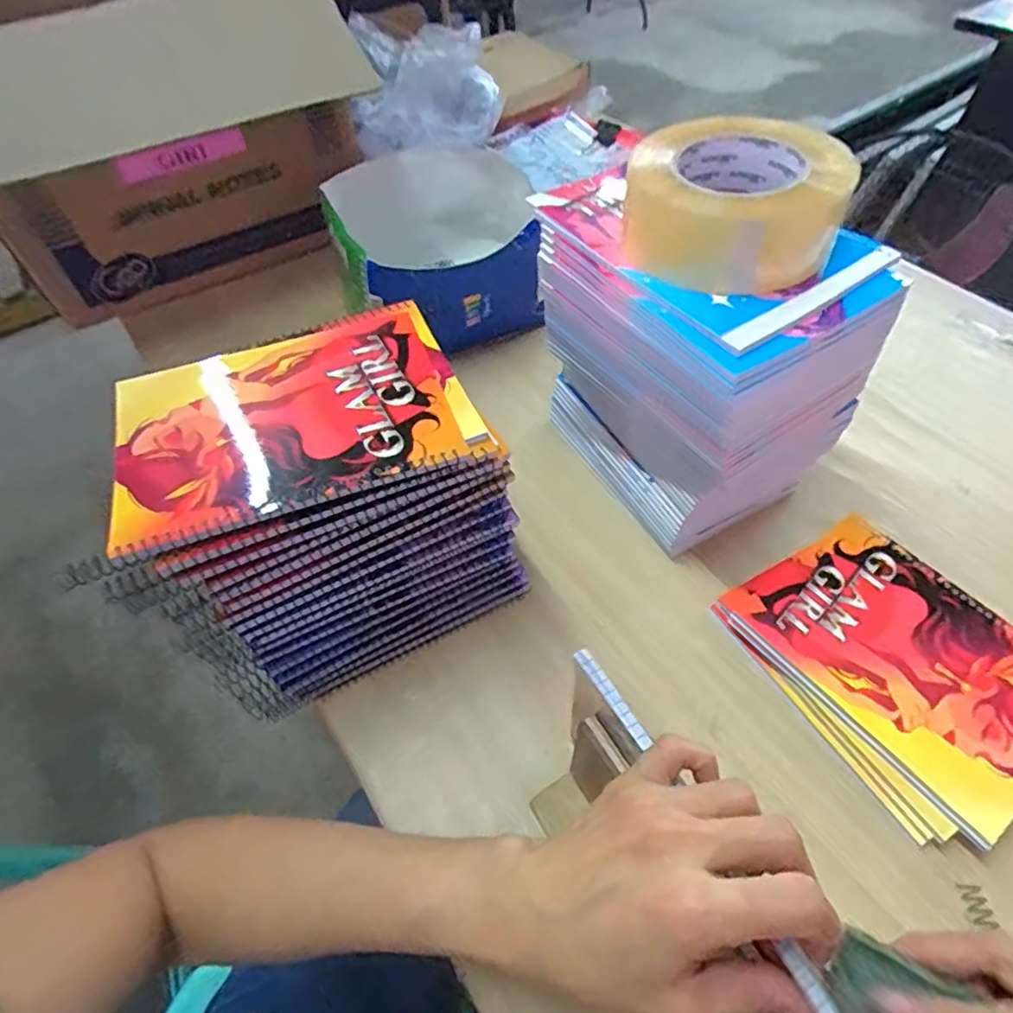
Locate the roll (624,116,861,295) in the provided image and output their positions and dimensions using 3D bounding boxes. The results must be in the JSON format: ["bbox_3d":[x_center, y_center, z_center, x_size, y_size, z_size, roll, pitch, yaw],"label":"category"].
[{"bbox_3d":[0.139,-0.190,0.382,0.127,0.053,0.109,18,57,17],"label":"roll"}]

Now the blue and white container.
[{"bbox_3d":[-0.075,-0.272,0.667,0.215,0.122,0.227,-10,53,-3],"label":"blue and white container"}]

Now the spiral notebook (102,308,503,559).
[{"bbox_3d":[-0.131,-0.058,0.381,0.213,0.016,0.156,-19,54,-10],"label":"spiral notebook"}]

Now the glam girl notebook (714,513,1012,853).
[{"bbox_3d":[0.280,0.102,0.435,0.142,0.013,0.201,-32,58,-18],"label":"glam girl notebook"}]

